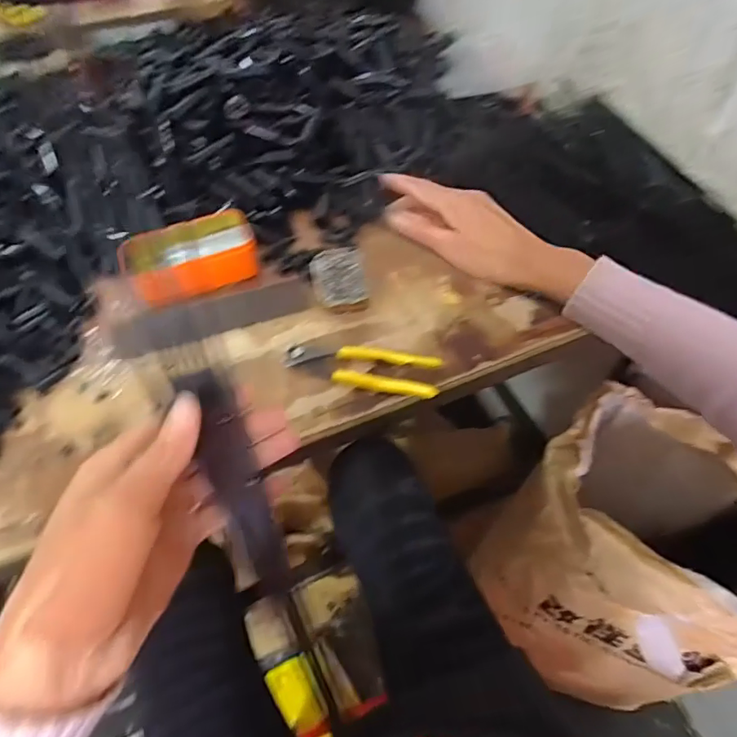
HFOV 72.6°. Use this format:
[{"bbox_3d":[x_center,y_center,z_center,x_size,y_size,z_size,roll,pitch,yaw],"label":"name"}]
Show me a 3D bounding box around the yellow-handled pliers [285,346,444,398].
[{"bbox_3d":[-0.007,-0.004,0.539,0.164,0.016,0.045,11,56,6],"label":"yellow-handled pliers"}]

